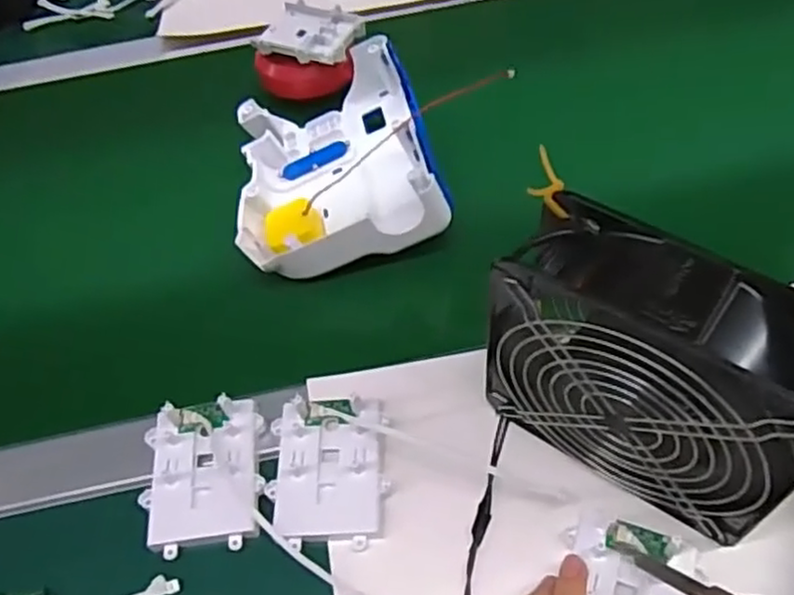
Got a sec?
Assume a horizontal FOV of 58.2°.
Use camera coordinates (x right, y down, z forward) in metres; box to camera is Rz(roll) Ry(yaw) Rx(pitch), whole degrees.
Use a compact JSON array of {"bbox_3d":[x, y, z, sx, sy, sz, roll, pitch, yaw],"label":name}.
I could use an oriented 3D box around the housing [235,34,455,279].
[{"bbox_3d":[-0.049,-0.105,0.542,0.144,0.073,0.187,-11,53,-3],"label":"housing"}]

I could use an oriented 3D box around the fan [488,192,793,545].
[{"bbox_3d":[0.125,0.036,0.349,0.148,0.141,0.069,27,60,23],"label":"fan"}]

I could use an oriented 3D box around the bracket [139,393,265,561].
[{"bbox_3d":[-0.114,0.102,0.416,0.067,0.021,0.083,-7,53,0],"label":"bracket"}]

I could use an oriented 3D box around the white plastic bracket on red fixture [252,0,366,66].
[{"bbox_3d":[-0.072,-0.228,0.617,0.083,0.011,0.069,21,60,19],"label":"white plastic bracket on red fixture"}]

